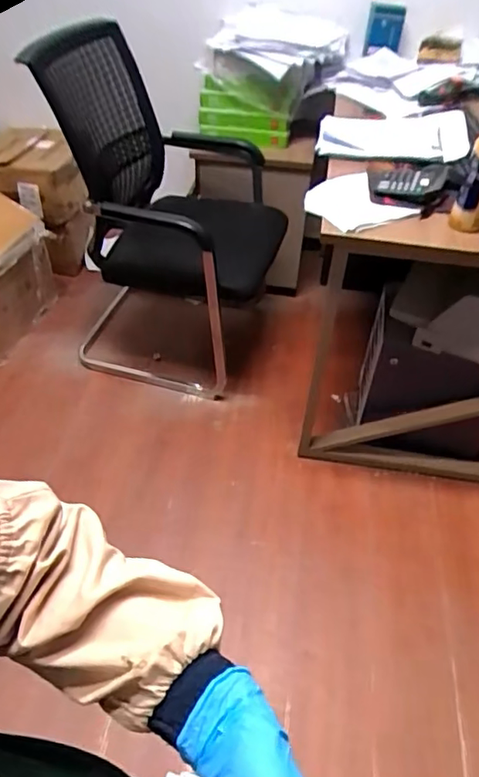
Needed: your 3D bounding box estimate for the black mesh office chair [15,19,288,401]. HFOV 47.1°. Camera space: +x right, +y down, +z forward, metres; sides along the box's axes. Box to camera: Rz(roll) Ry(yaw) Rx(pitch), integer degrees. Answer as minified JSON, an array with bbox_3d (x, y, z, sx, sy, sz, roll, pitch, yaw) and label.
[{"bbox_3d":[-0.233,-0.571,1.859,0.741,0.971,0.704,7,46,4],"label":"black mesh office chair"}]

